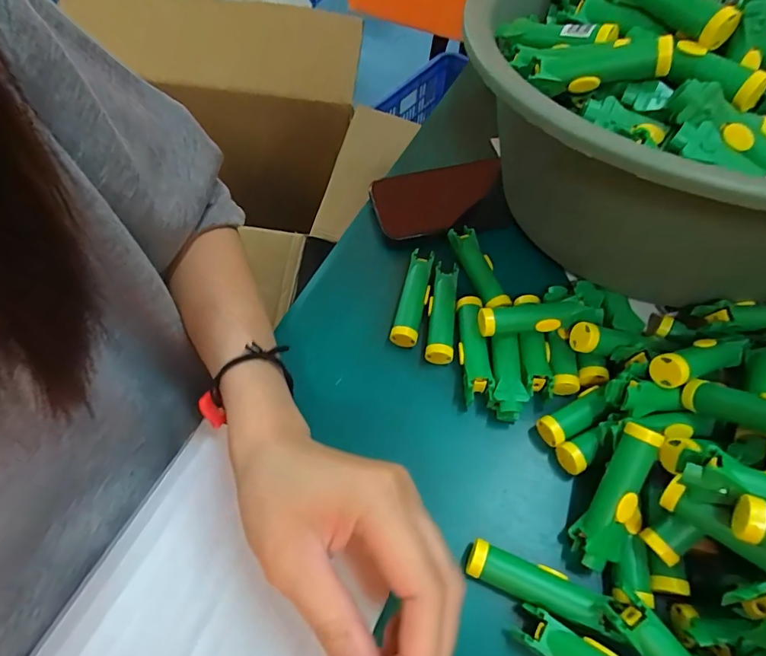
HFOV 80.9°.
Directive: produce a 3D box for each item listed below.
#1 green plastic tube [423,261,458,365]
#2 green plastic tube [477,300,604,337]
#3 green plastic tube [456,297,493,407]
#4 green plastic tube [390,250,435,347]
[{"bbox_3d":[0.044,-0.010,0.334,0.020,0.022,0.076,6,59,3],"label":"green plastic tube"},{"bbox_3d":[0.107,-0.005,0.311,0.083,0.025,0.020,-1,59,-1],"label":"green plastic tube"},{"bbox_3d":[0.063,0.015,0.315,0.018,0.017,0.079,0,59,-1],"label":"green plastic tube"},{"bbox_3d":[0.024,-0.022,0.342,0.020,0.024,0.074,13,59,7],"label":"green plastic tube"}]

